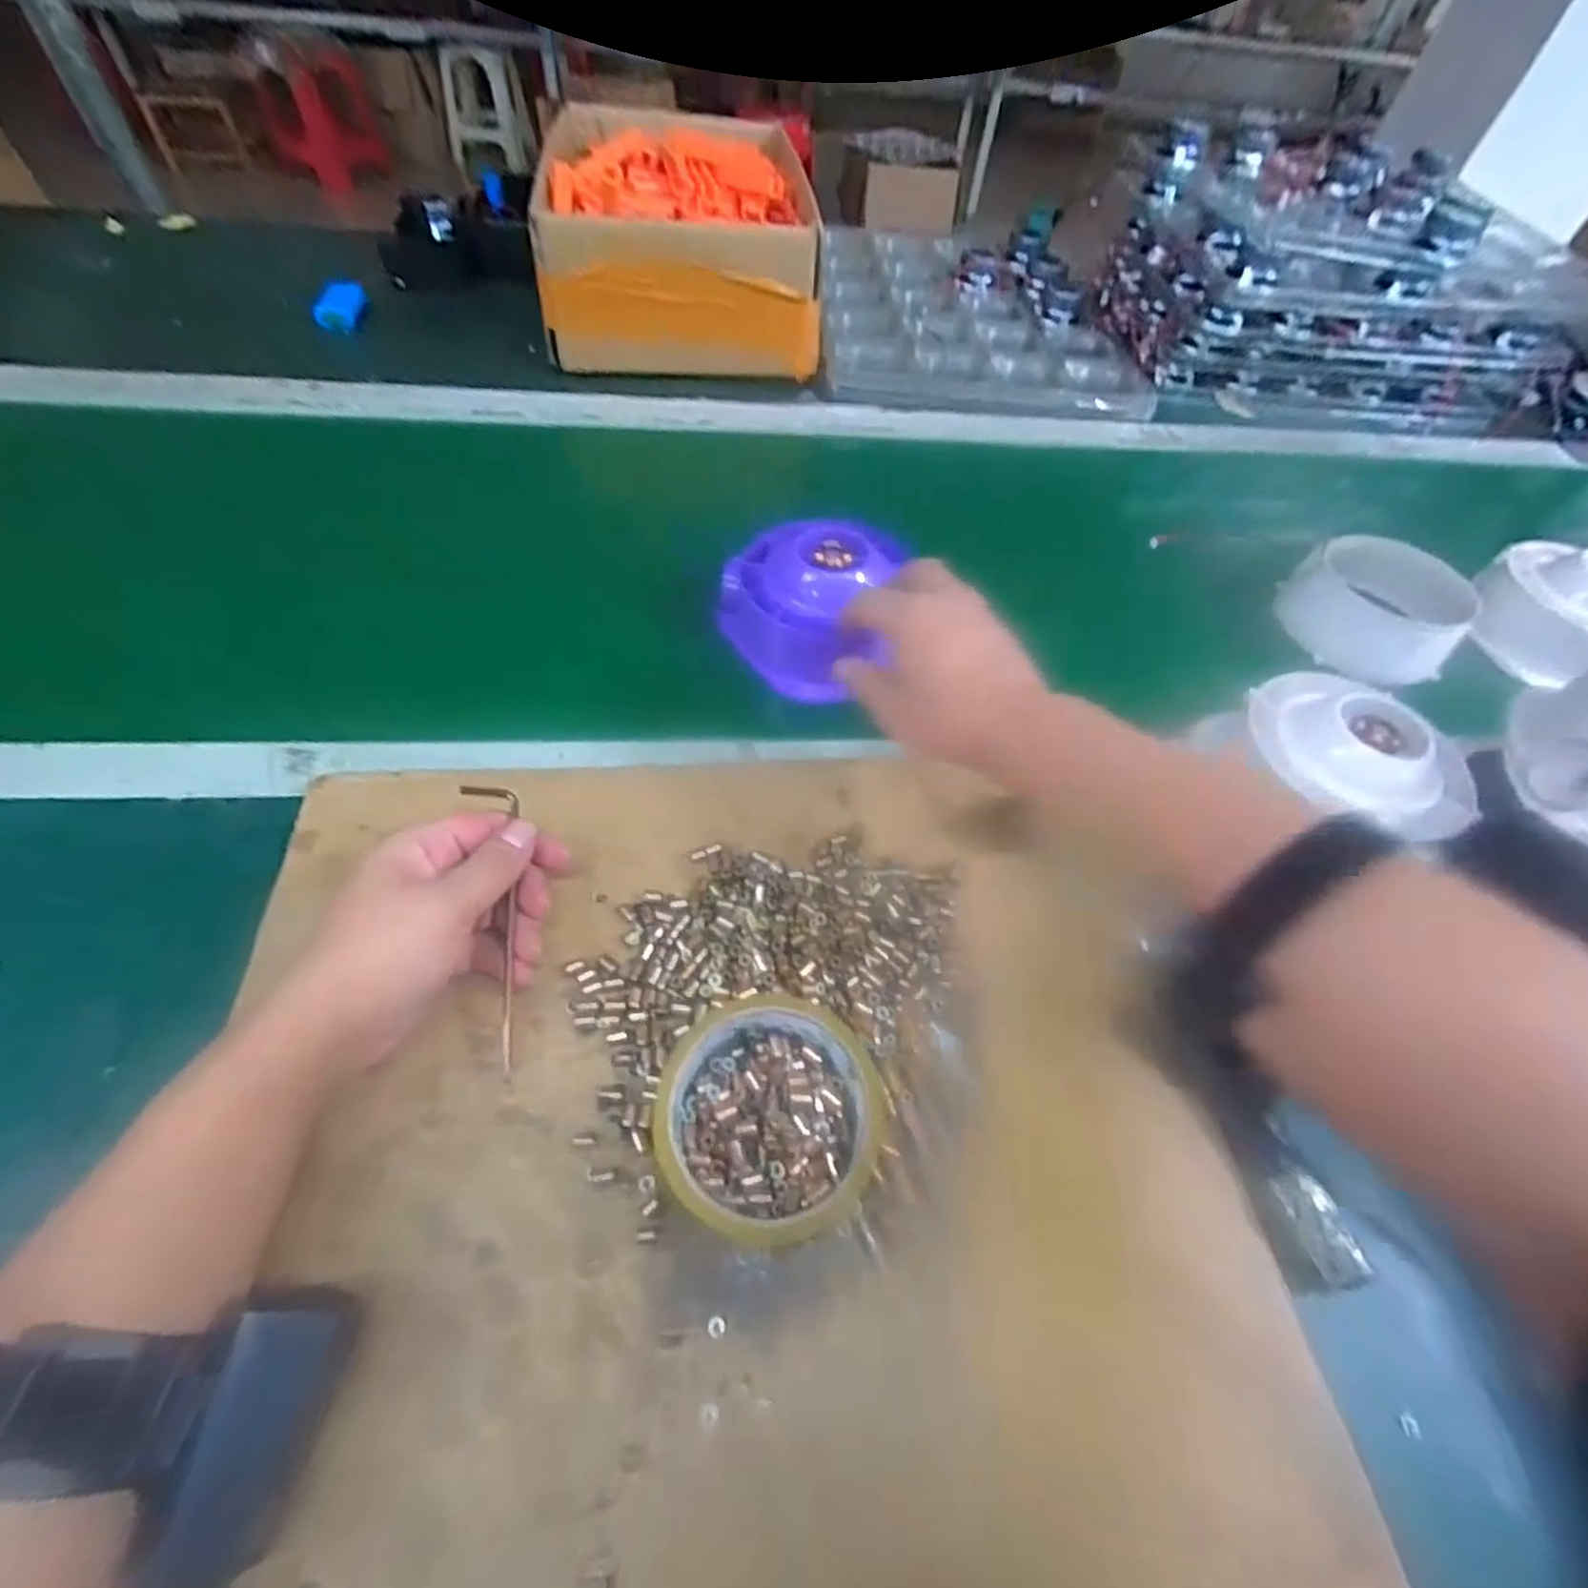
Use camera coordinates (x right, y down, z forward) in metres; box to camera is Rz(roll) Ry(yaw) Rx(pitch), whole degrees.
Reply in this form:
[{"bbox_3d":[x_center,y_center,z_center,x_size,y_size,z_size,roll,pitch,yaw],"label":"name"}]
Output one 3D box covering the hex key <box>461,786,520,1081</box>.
[{"bbox_3d":[-0.146,0.062,0.326,0.027,0.011,0.138,-4,75,-6],"label":"hex key"}]

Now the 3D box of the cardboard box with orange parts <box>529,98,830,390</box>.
[{"bbox_3d":[-0.127,-0.624,0.770,0.269,0.125,0.371,-3,55,-8],"label":"cardboard box with orange parts"}]

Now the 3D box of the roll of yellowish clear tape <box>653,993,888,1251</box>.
[{"bbox_3d":[-0.006,0.135,0.293,0.095,0.038,0.091,2,55,-2],"label":"roll of yellowish clear tape"}]

